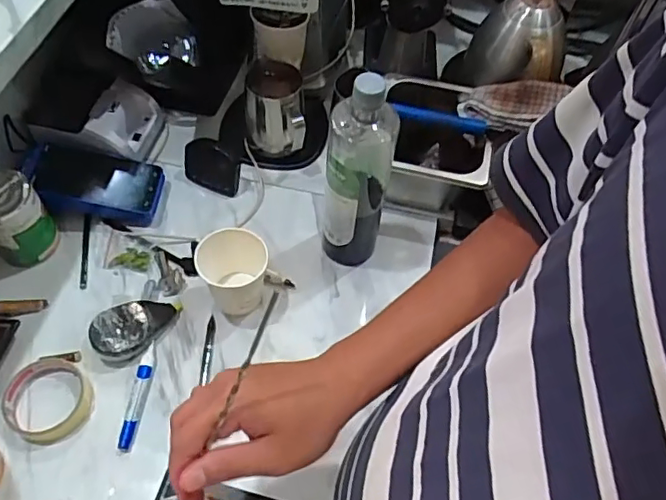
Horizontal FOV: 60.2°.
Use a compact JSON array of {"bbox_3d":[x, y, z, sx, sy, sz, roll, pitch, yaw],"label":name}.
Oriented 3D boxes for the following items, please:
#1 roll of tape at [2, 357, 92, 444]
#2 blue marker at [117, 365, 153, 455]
[{"bbox_3d":[-0.306,0.159,0.611,0.083,0.022,0.088,1,56,-2],"label":"roll of tape"},{"bbox_3d":[-0.214,0.169,0.616,0.016,0.016,0.092,6,56,1],"label":"blue marker"}]

